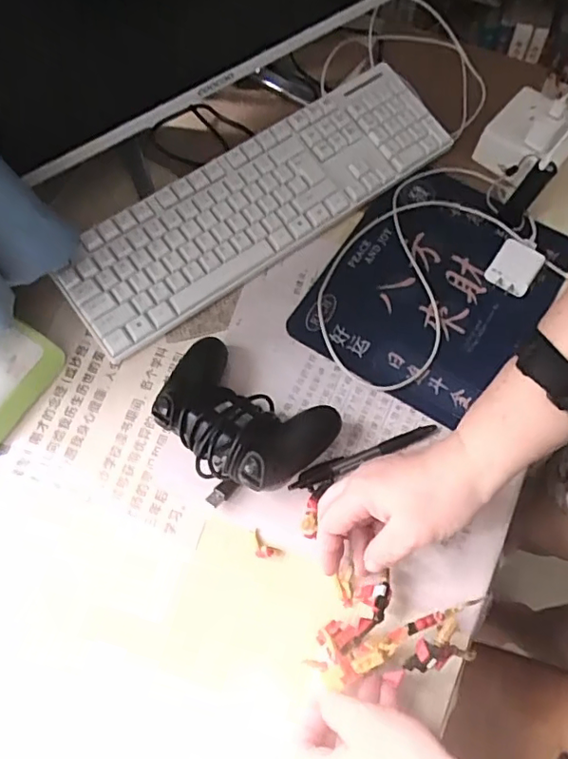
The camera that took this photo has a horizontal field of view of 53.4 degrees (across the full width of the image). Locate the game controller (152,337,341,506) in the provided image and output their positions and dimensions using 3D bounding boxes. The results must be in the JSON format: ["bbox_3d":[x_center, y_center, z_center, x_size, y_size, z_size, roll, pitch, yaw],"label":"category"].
[{"bbox_3d":[-0.040,0.039,0.471,0.148,0.069,0.115,31,71,12],"label":"game controller"}]

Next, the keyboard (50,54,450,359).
[{"bbox_3d":[-0.024,-0.180,0.570,0.417,0.017,0.124,-34,84,-11],"label":"keyboard"}]

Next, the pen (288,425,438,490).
[{"bbox_3d":[0.071,0.068,0.497,0.139,0.016,0.018,-21,69,-8],"label":"pen"}]

